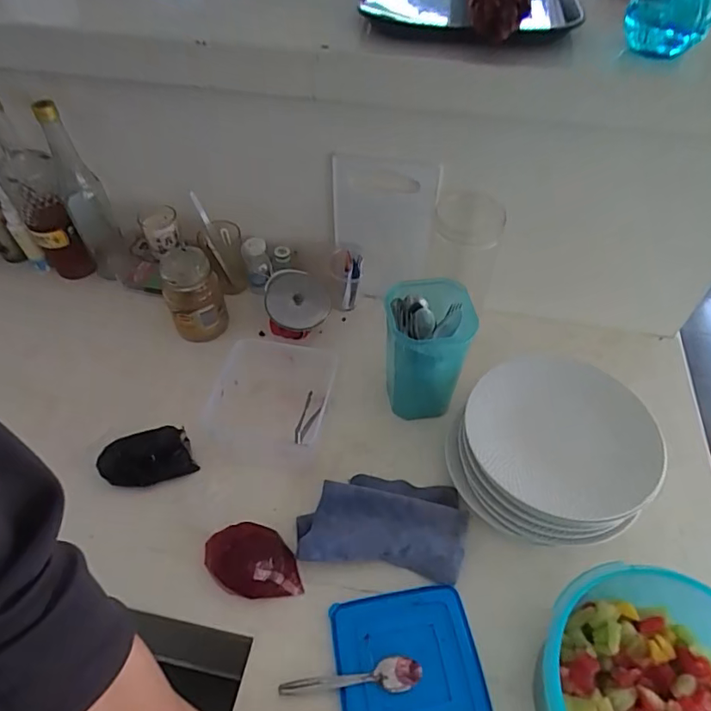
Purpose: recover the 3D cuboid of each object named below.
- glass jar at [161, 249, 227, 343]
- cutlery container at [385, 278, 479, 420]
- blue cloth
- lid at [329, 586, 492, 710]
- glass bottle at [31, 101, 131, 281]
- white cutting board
[{"bbox_3d":[-0.234,-0.089,0.749,0.073,0.128,0.067,-13,52,-9],"label":"glass jar"},{"bbox_3d":[0.089,-0.003,0.657,0.099,0.161,0.100,-2,51,0],"label":"cutlery container"},{"bbox_3d":[0.032,0.188,0.590,0.182,0.035,0.112,5,51,5],"label":"blue cloth"},{"bbox_3d":[0.052,0.306,0.506,0.137,0.007,0.137,-8,51,-5],"label":"lid"},{"bbox_3d":[-0.401,-0.231,0.760,0.060,0.279,0.081,-25,55,-18],"label":"glass bottle"},{"bbox_3d":[0.040,-0.176,0.754,0.143,0.232,0.015,8,51,7],"label":"white cutting board"}]

